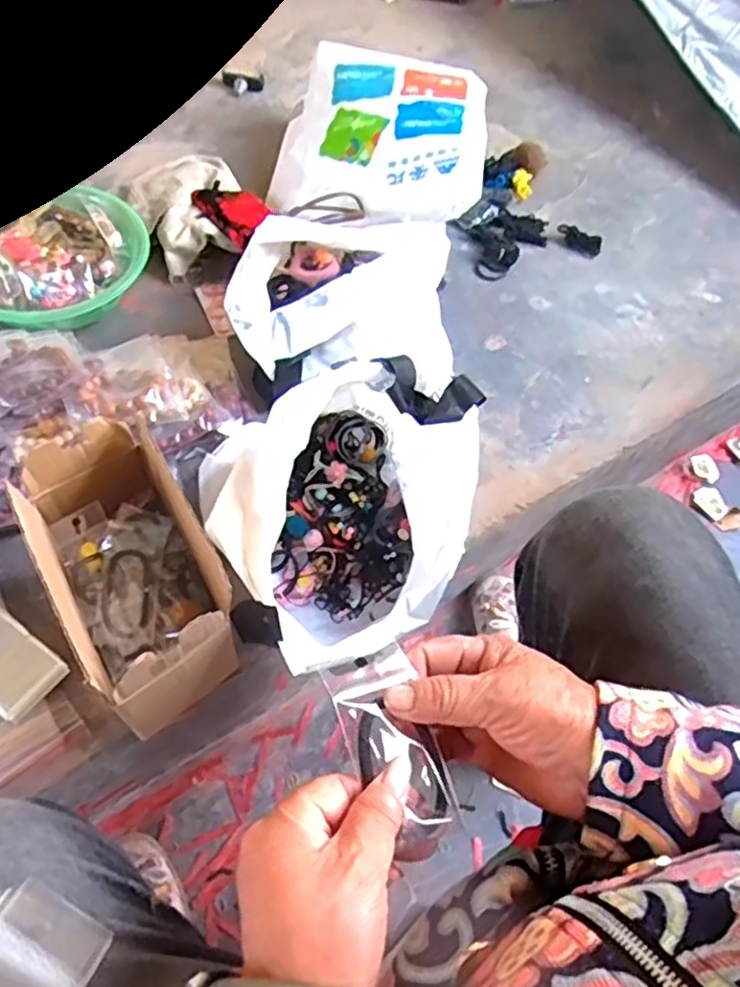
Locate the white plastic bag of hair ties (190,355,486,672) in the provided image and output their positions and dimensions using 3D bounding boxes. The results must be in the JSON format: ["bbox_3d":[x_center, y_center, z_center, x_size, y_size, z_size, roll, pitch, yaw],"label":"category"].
[{"bbox_3d":[-0.015,0.018,0.649,0.208,0.198,0.288,29,61,13],"label":"white plastic bag of hair ties"}]

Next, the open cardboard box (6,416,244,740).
[{"bbox_3d":[-0.204,0.068,0.587,0.103,0.153,0.213,-27,65,-19],"label":"open cardboard box"}]

